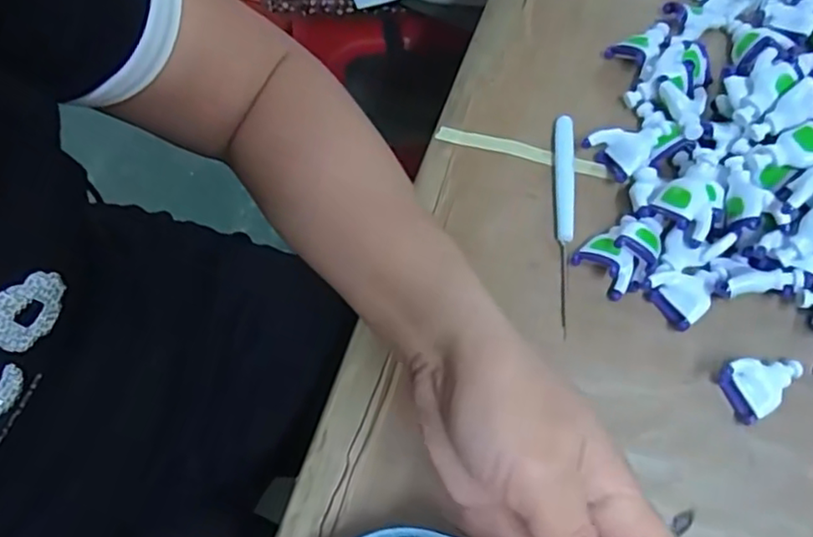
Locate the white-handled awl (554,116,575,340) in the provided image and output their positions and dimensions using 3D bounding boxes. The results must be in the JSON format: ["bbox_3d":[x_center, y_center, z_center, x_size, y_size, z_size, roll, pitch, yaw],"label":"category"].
[{"bbox_3d":[0.093,-0.028,0.383,0.012,0.010,0.133,3,68,5],"label":"white-handled awl"}]

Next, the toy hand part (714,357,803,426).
[{"bbox_3d":[0.184,0.057,0.331,0.043,0.019,0.030,-22,68,-5],"label":"toy hand part"}]

